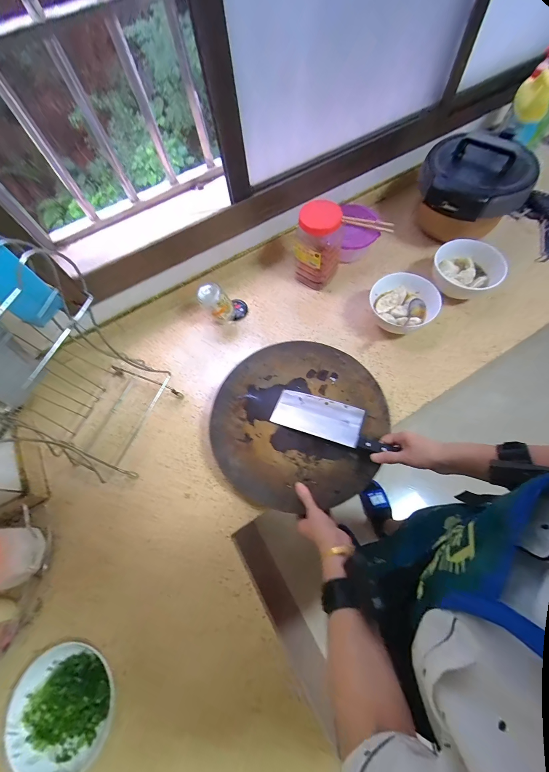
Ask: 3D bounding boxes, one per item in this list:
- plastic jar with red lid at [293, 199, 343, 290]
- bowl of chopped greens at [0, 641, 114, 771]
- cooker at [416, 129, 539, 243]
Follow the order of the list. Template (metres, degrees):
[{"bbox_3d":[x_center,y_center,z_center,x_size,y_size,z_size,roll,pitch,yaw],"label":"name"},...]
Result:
[{"bbox_3d":[0.116,-0.360,0.762,0.105,0.179,0.121,11,67,10],"label":"plastic jar with red lid"},{"bbox_3d":[-0.358,0.528,0.480,0.174,0.047,0.161,-1,67,2],"label":"bowl of chopped greens"},{"bbox_3d":[0.513,-0.519,0.764,0.254,0.172,0.224,20,69,13],"label":"cooker"}]

